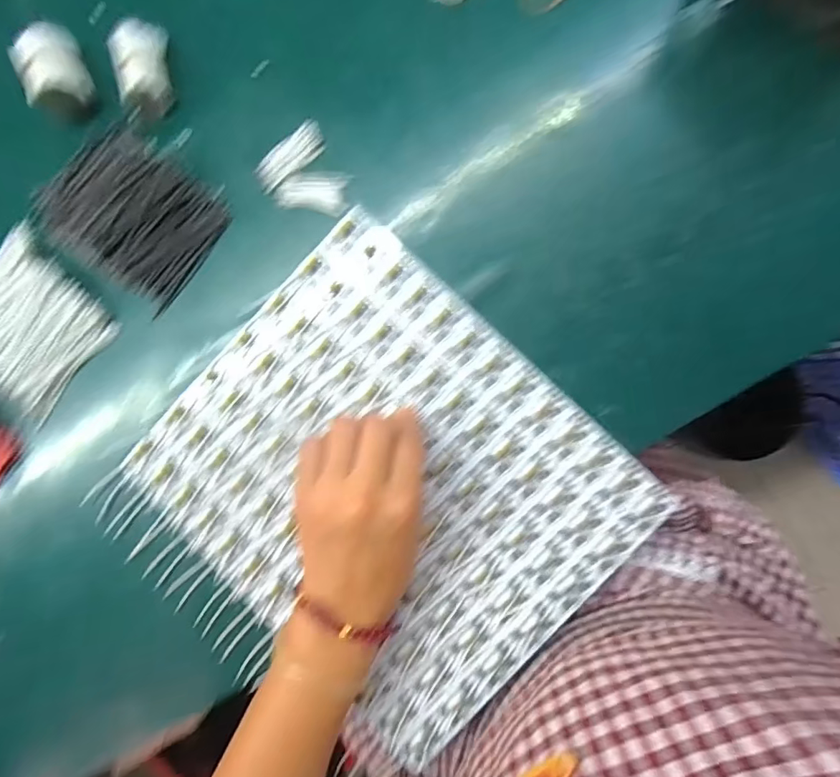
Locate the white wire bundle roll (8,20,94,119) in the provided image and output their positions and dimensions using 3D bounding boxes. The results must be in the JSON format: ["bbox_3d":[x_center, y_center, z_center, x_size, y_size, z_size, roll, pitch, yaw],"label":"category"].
[{"bbox_3d":[-0.256,-0.222,0.334,0.036,0.025,0.054,-22,89,6],"label":"white wire bundle roll"}]

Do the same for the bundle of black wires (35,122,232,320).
[{"bbox_3d":[-0.206,-0.127,0.340,0.123,0.013,0.091,39,94,4],"label":"bundle of black wires"}]

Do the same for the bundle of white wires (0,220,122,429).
[{"bbox_3d":[-0.285,-0.047,0.344,0.106,0.020,0.099,41,95,4],"label":"bundle of white wires"}]

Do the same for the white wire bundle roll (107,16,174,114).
[{"bbox_3d":[-0.192,-0.223,0.334,0.033,0.017,0.060,-5,91,6],"label":"white wire bundle roll"}]

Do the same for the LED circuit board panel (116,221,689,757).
[{"bbox_3d":[-0.019,0.062,0.325,0.289,0.010,0.240,44,92,4],"label":"LED circuit board panel"}]

